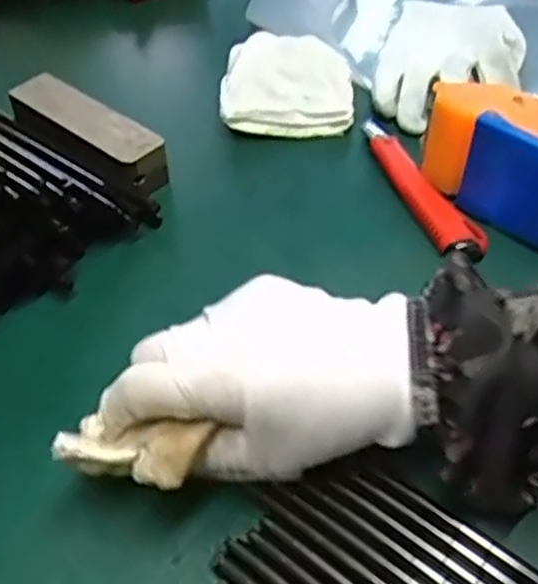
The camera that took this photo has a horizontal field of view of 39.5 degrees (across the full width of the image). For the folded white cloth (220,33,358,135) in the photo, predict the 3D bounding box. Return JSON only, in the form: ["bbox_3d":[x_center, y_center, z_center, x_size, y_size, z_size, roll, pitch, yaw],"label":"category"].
[{"bbox_3d":[0.013,-0.140,0.511,0.085,0.033,0.075,1,48,3],"label":"folded white cloth"}]

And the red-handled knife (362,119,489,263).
[{"bbox_3d":[0.087,-0.066,0.450,0.024,0.018,0.136,-16,49,-12],"label":"red-handled knife"}]

